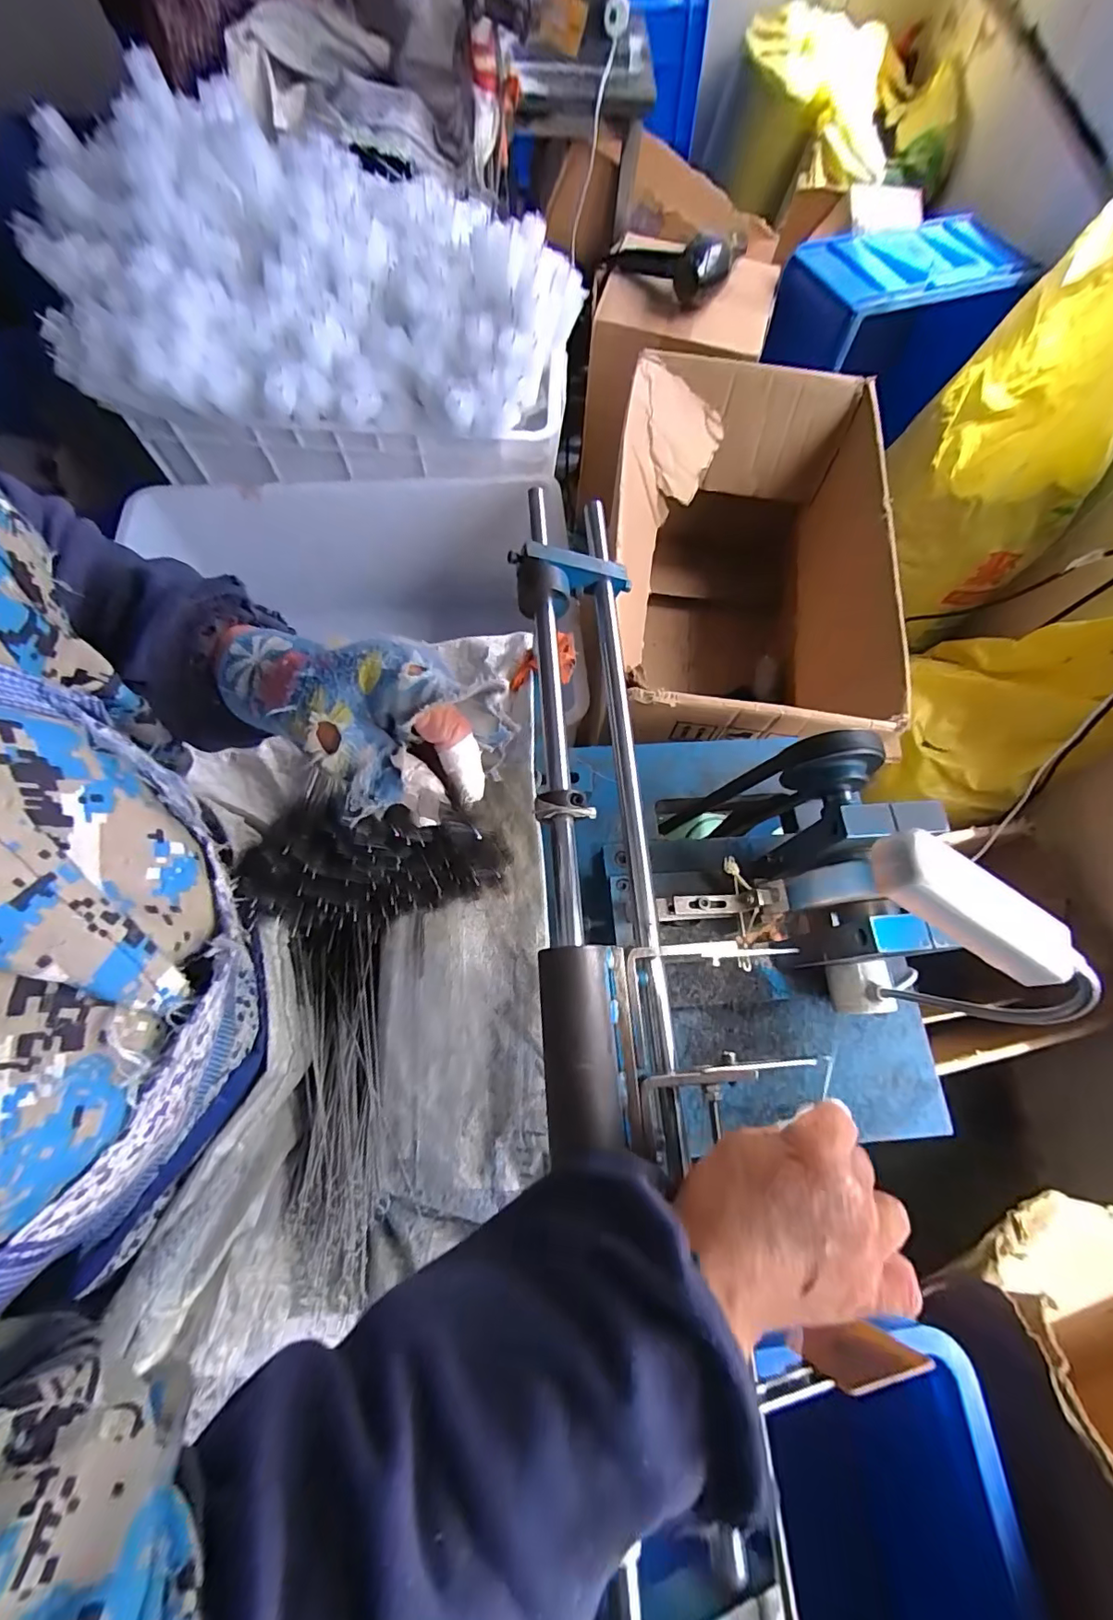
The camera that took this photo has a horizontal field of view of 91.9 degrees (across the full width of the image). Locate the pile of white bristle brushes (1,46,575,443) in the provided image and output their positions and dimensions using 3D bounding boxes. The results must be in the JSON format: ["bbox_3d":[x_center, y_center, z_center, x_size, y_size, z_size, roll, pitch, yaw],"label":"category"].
[{"bbox_3d":[-0.313,-0.728,0.716,0.663,0.152,0.480,2,70,-2],"label":"pile of white bristle brushes"}]

